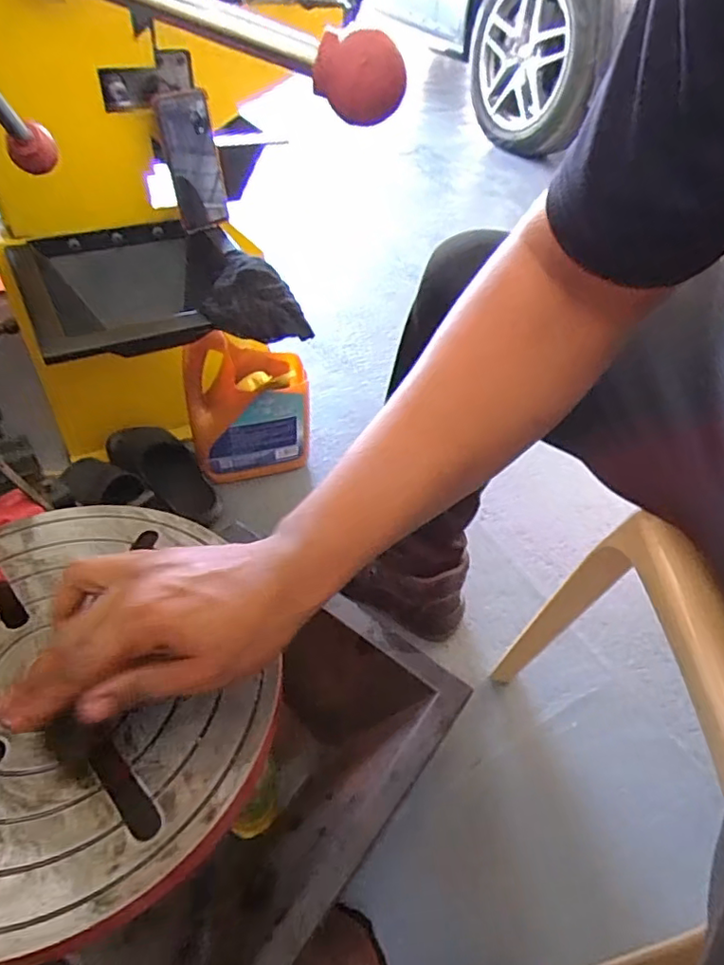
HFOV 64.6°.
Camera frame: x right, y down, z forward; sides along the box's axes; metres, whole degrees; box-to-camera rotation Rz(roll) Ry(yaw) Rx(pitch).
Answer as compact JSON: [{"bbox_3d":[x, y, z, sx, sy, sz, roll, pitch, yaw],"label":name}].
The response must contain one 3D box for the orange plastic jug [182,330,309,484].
[{"bbox_3d":[-0.193,-0.123,0.981,0.196,0.252,0.122,-12,48,-16],"label":"orange plastic jug"}]

